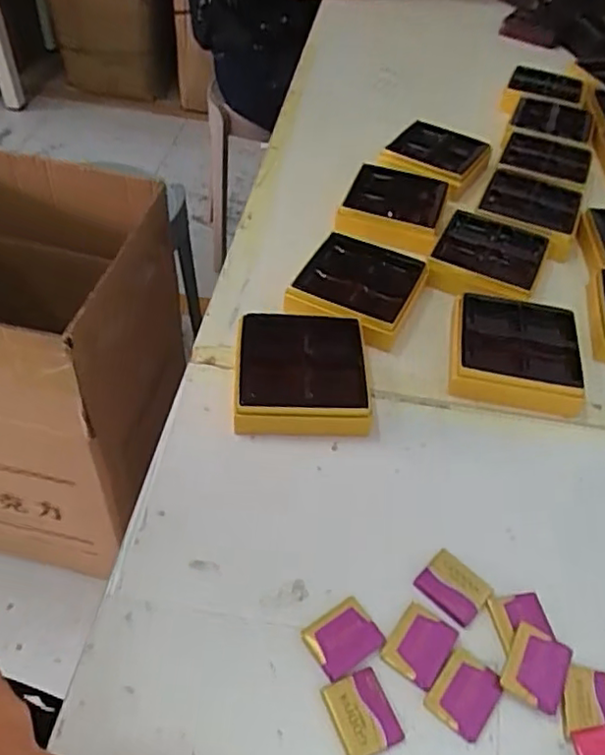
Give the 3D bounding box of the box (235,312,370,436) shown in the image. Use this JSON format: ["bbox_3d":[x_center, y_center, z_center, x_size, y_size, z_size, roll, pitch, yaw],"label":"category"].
[{"bbox_3d":[-0.001,-0.005,0.476,0.098,0.027,0.098,-1,49,-3],"label":"box"}]

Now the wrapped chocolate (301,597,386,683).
[{"bbox_3d":[0.024,0.149,0.361,0.038,0.004,0.034,-27,55,-23],"label":"wrapped chocolate"}]

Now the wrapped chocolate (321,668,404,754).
[{"bbox_3d":[0.032,0.180,0.337,0.032,0.005,0.039,-17,51,-16],"label":"wrapped chocolate"}]

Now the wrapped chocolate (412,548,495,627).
[{"bbox_3d":[0.092,0.127,0.382,0.038,0.004,0.032,35,56,26],"label":"wrapped chocolate"}]

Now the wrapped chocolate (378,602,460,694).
[{"bbox_3d":[0.067,0.152,0.361,0.033,0.004,0.041,28,54,21],"label":"wrapped chocolate"}]

